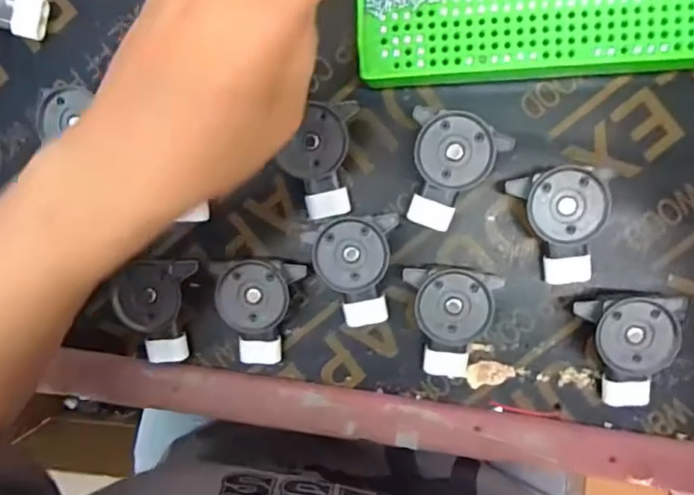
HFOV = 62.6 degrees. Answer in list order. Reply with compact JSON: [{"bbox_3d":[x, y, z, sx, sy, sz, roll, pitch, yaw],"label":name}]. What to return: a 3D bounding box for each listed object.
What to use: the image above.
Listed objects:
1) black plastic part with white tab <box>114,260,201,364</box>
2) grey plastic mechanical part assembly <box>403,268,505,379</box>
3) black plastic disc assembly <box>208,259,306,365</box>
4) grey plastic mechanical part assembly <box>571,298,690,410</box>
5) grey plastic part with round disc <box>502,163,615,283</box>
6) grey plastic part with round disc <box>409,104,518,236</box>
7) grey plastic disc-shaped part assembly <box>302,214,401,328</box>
[{"bbox_3d":[-0.118,0.038,0.356,0.041,0.033,0.066,12,95,6],"label":"black plastic part with white tab"},{"bbox_3d":[0.057,0.045,0.337,0.051,0.028,0.068,10,95,6],"label":"grey plastic mechanical part assembly"},{"bbox_3d":[-0.050,0.039,0.349,0.050,0.029,0.066,-1,94,7],"label":"black plastic disc assembly"},{"bbox_3d":[0.160,0.059,0.327,0.052,0.029,0.066,3,94,6],"label":"grey plastic mechanical part assembly"},{"bbox_3d":[0.119,-0.012,0.327,0.051,0.027,0.066,-2,94,7],"label":"grey plastic part with round disc"},{"bbox_3d":[0.063,-0.043,0.330,0.053,0.028,0.065,10,95,6],"label":"grey plastic part with round disc"},{"bbox_3d":[0.004,0.014,0.340,0.050,0.025,0.066,-1,94,7],"label":"grey plastic disc-shaped part assembly"}]

